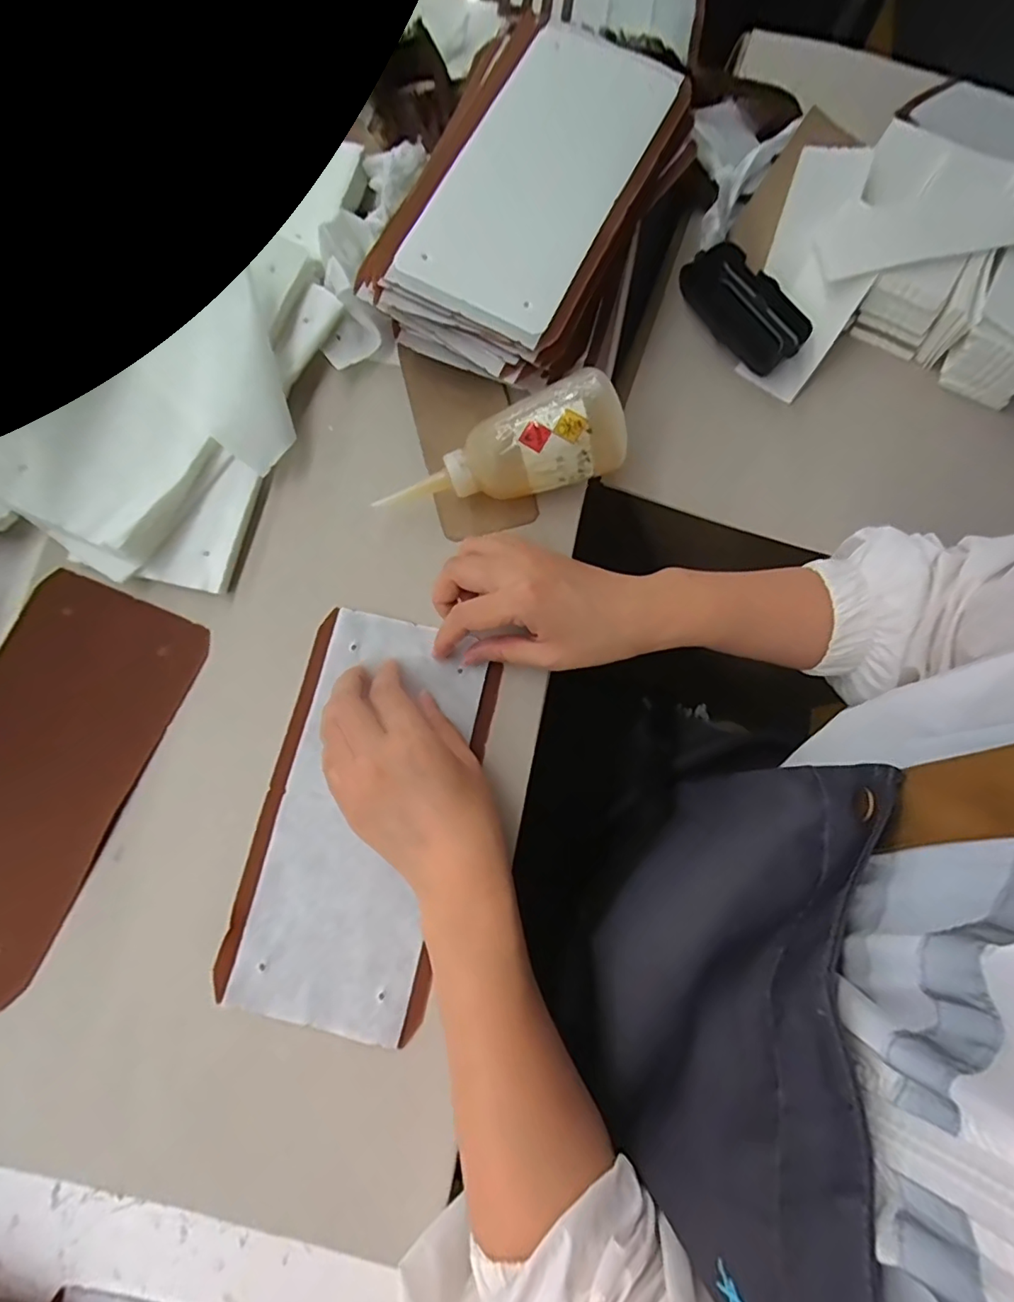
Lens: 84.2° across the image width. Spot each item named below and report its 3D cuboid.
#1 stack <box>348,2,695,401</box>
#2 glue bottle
[{"bbox_3d":[0.016,-0.325,0.418,0.168,0.075,0.262,26,78,4],"label":"stack"},{"bbox_3d":[0.013,-0.128,0.373,0.130,0.061,0.053,-26,80,-7],"label":"glue bottle"}]

